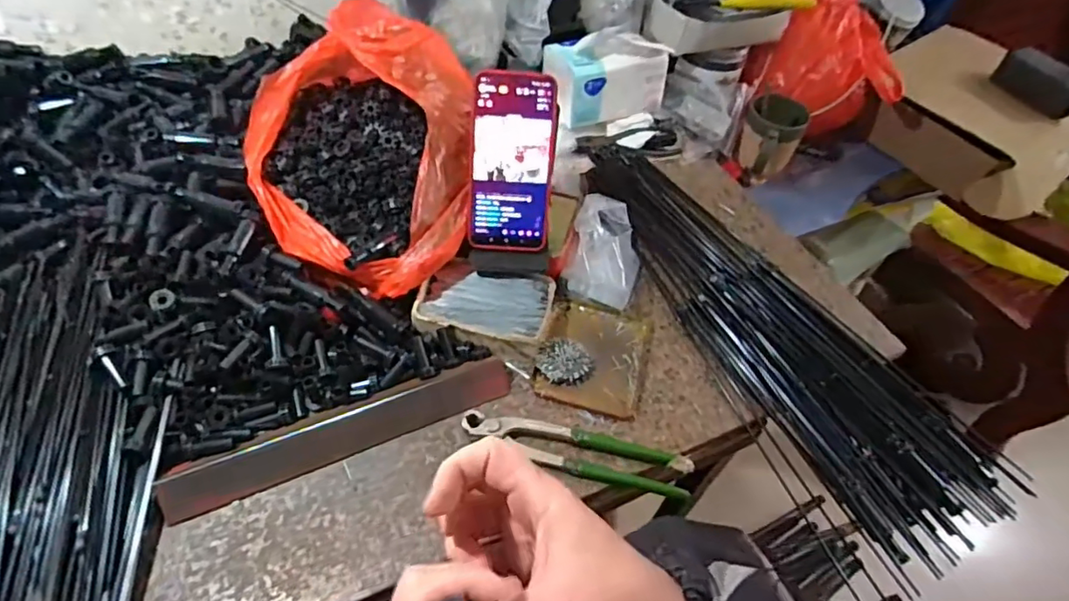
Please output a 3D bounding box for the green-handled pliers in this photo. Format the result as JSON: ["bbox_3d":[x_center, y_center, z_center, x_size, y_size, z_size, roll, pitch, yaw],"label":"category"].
[{"bbox_3d":[0.037,0.128,0.496,0.197,0.019,0.041,12,50,7],"label":"green-handled pliers"}]

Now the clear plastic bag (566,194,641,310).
[{"bbox_3d":[0.077,-0.050,0.617,0.072,0.071,0.115,14,50,8],"label":"clear plastic bag"}]

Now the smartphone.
[{"bbox_3d":[-0.022,-0.128,0.545,0.080,0.163,0.006,1,21,-6],"label":"smartphone"}]

